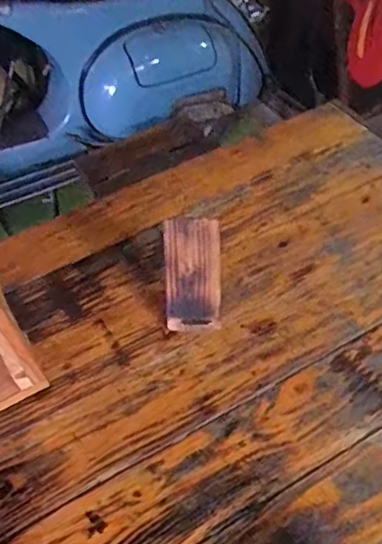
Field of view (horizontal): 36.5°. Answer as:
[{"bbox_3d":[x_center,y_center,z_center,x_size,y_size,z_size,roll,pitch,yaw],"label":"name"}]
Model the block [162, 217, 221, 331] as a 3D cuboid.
[{"bbox_3d":[0.002,0.003,0.801,0.076,0.152,0.021,-2,10,0],"label":"block"}]

